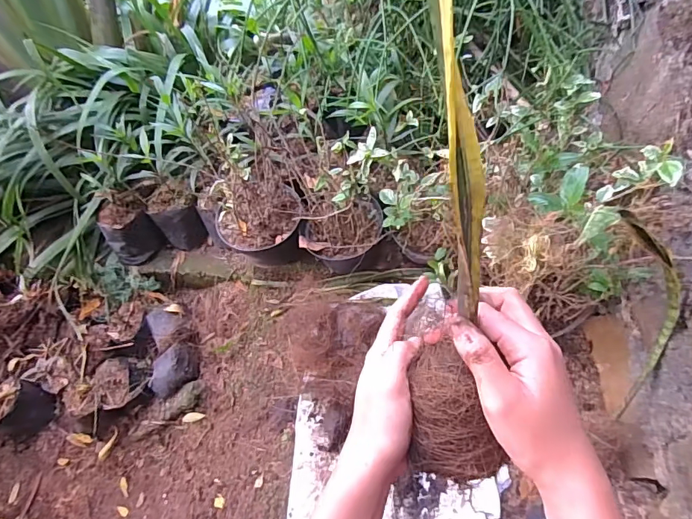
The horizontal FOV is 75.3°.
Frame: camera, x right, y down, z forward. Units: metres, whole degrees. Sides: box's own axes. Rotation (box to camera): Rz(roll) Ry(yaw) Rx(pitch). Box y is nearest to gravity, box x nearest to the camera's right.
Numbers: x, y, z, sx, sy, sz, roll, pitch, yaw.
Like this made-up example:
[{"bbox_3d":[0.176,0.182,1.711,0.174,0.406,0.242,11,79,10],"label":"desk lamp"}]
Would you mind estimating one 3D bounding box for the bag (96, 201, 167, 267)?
[{"bbox_3d":[-0.539,-0.066,1.119,0.117,0.124,0.113,-40,64,-19],"label":"bag"}]

